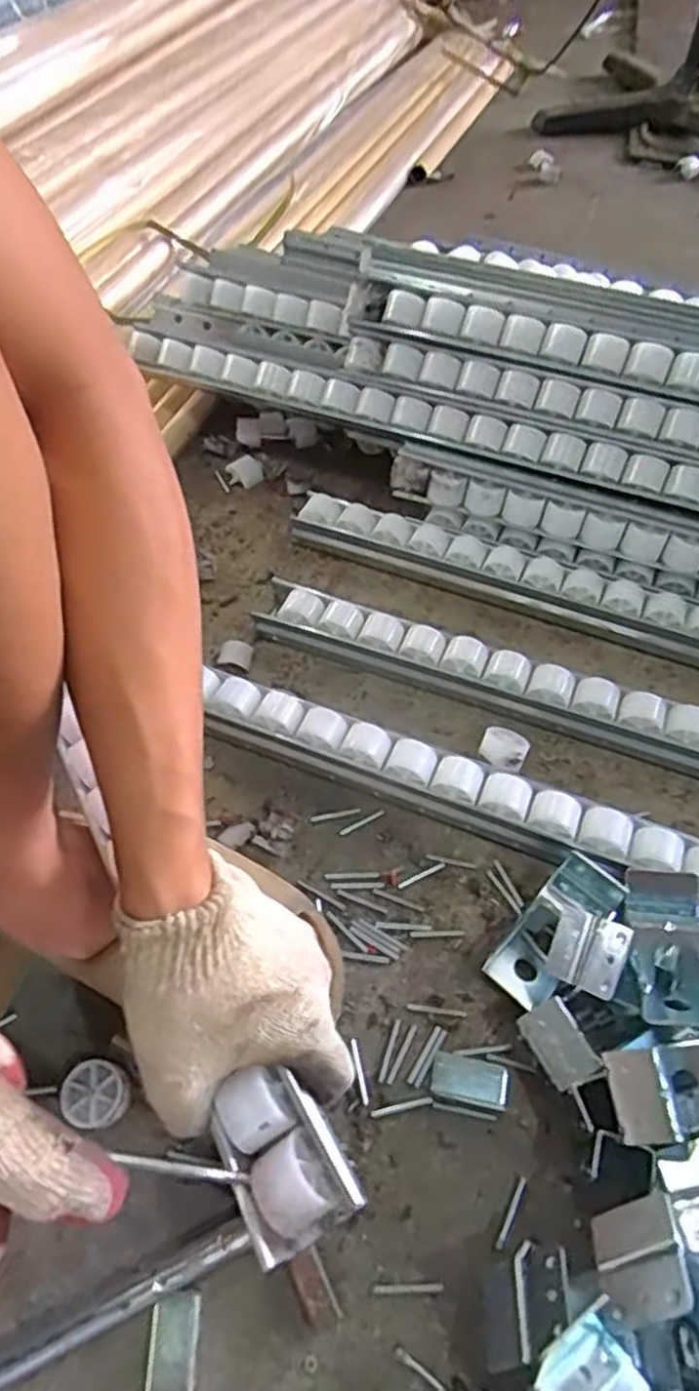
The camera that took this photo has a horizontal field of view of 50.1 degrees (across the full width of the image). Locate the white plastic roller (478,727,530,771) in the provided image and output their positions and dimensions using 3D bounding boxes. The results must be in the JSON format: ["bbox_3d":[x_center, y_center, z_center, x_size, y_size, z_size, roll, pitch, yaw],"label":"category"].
[{"bbox_3d":[0.116,0.048,0.576,0.035,0.031,0.039,23,57,14],"label":"white plastic roller"}]

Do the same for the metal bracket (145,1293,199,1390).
[{"bbox_3d":[-0.090,0.334,0.379,0.024,0.009,0.045,0,54,-2],"label":"metal bracket"}]

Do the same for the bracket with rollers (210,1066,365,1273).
[{"bbox_3d":[-0.031,0.207,0.334,0.047,0.032,0.066,-24,59,-19],"label":"bracket with rollers"}]

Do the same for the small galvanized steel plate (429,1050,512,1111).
[{"bbox_3d":[0.073,0.235,0.454,0.046,0.005,0.025,14,55,7],"label":"small galvanized steel plate"}]

